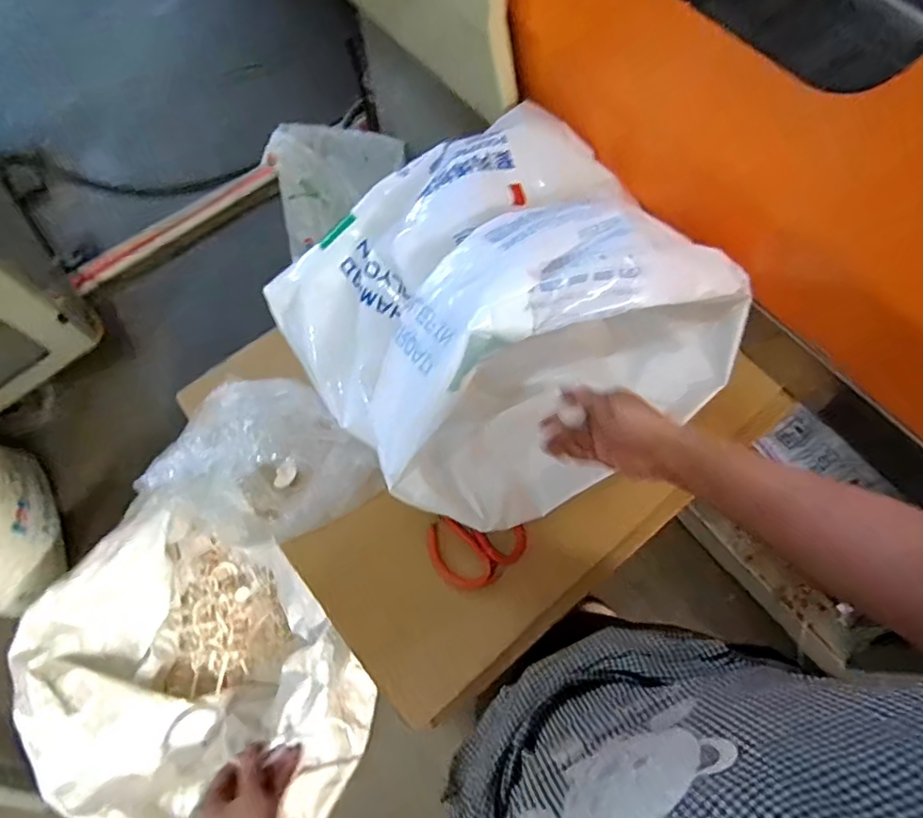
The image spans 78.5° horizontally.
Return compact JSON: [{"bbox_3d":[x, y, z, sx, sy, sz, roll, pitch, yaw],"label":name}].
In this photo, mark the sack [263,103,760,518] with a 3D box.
[{"bbox_3d":[0.042,-0.108,0.591,0.391,0.228,0.369,-35,72,-12],"label":"sack"}]

